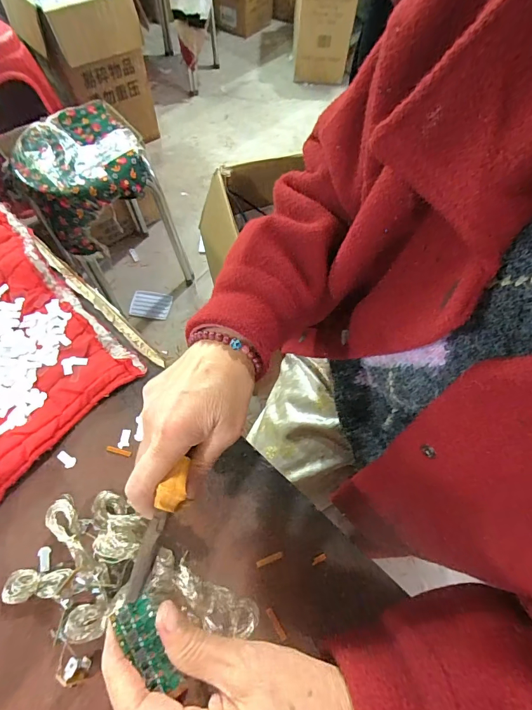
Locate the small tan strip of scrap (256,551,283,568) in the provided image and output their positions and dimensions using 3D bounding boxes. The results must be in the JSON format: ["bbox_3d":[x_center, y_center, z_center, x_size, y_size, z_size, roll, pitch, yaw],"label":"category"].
[{"bbox_3d":[0.003,0.161,0.292,0.022,0.004,0.004,-17,63,-12],"label":"small tan strip of scrap"}]

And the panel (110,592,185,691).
[{"bbox_3d":[-0.063,0.157,0.201,0.019,0.005,0.049,-30,84,-33],"label":"panel"}]

